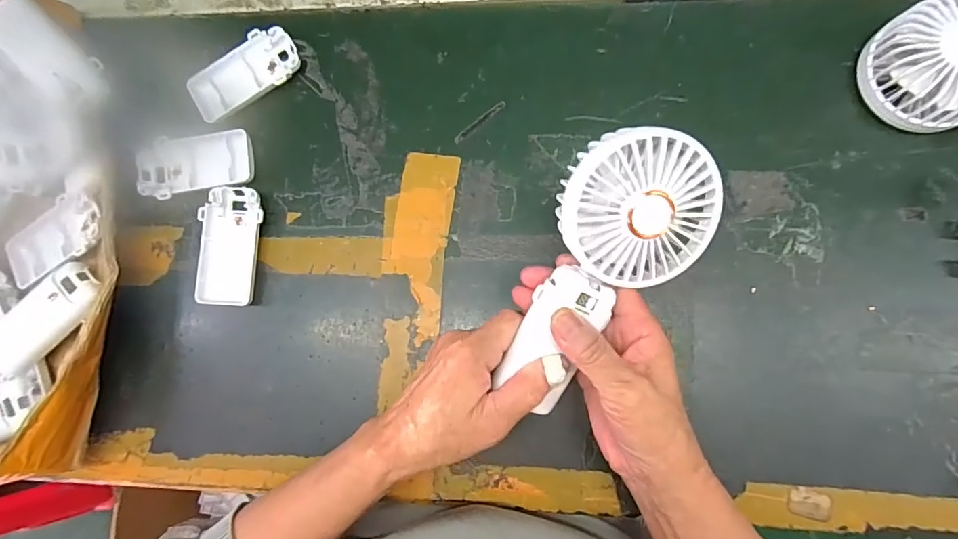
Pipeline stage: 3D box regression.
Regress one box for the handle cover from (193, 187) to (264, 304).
[{"bbox_3d":[-0.202,-0.019,0.387,0.048,0.013,0.095,3,85,6],"label":"handle cover"}]

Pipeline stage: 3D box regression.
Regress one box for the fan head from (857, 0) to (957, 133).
[{"bbox_3d":[0.330,-0.141,0.335,0.098,0.045,0.084,17,86,7],"label":"fan head"}]

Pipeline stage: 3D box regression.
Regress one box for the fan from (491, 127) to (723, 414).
[{"bbox_3d":[0.070,-0.004,0.288,0.091,0.046,0.165,24,112,-11],"label":"fan"}]

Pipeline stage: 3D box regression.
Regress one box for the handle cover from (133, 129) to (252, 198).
[{"bbox_3d":[-0.234,-0.087,0.394,0.089,0.019,0.047,-12,83,5],"label":"handle cover"}]

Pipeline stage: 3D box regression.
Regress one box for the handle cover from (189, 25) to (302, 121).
[{"bbox_3d":[-0.197,-0.165,0.402,0.092,0.019,0.049,-28,82,2],"label":"handle cover"}]

